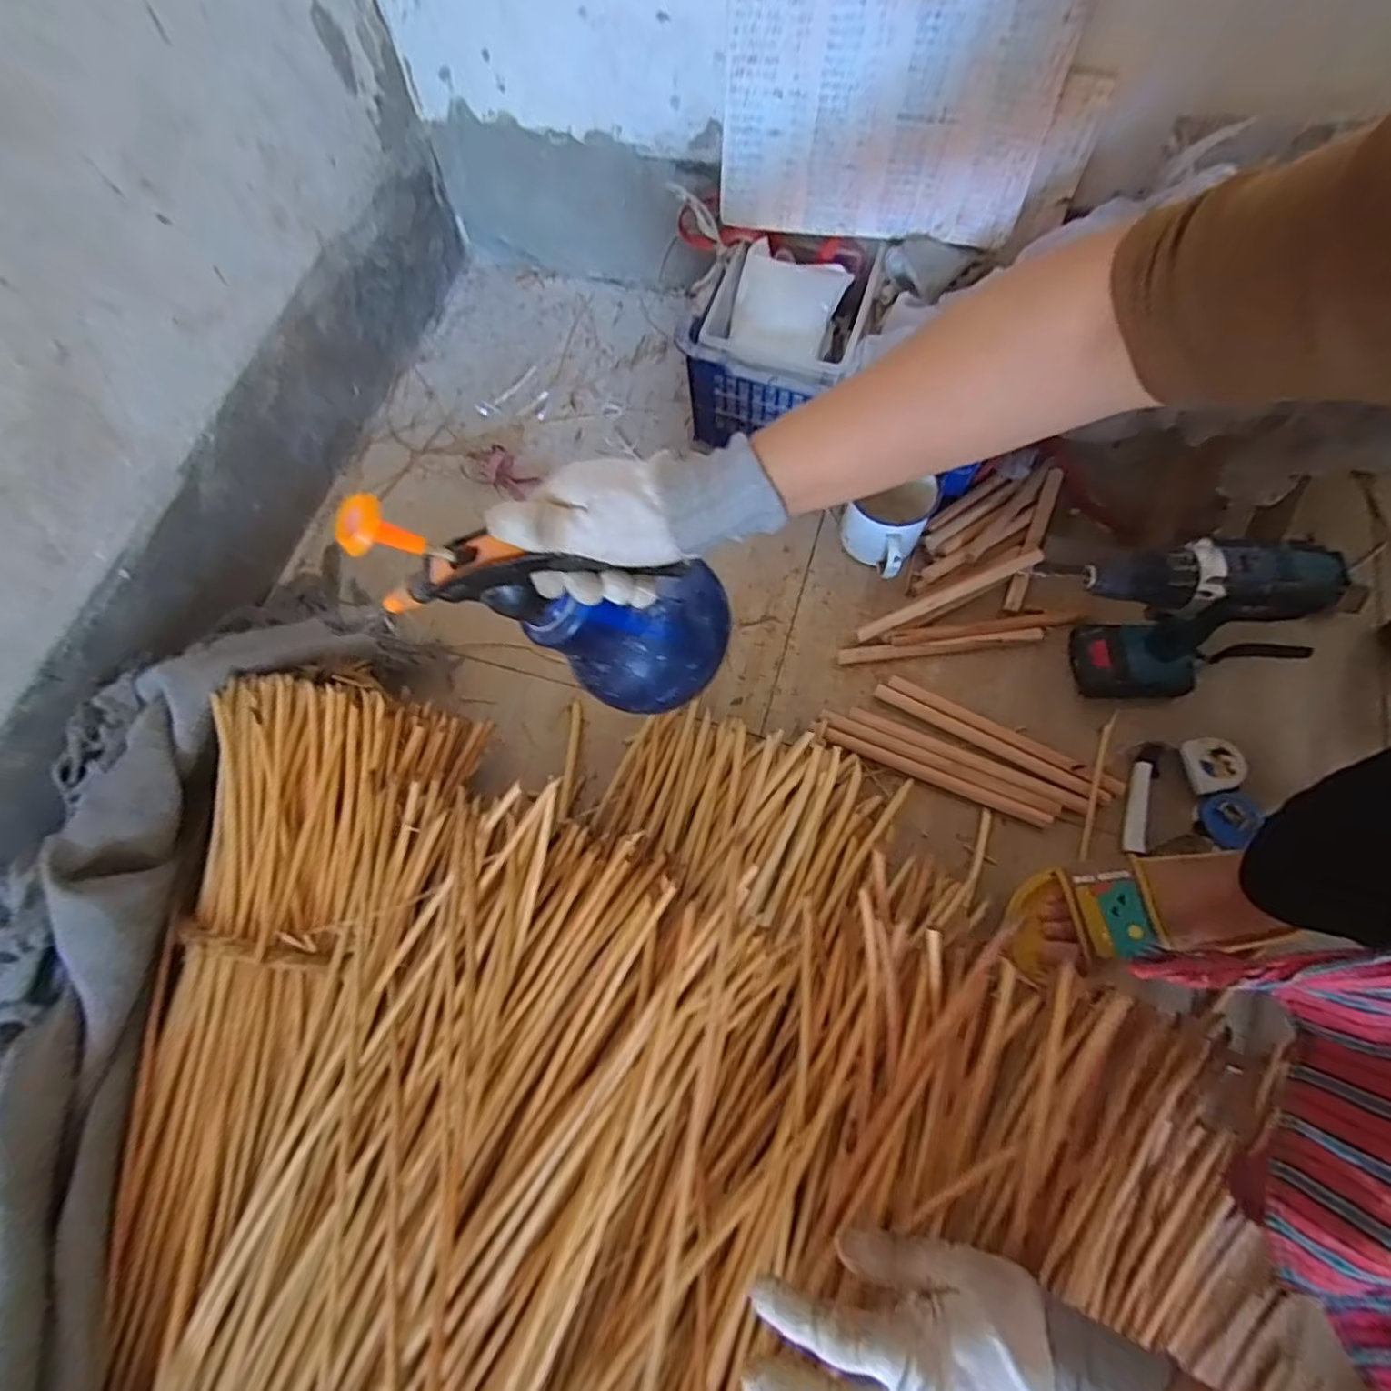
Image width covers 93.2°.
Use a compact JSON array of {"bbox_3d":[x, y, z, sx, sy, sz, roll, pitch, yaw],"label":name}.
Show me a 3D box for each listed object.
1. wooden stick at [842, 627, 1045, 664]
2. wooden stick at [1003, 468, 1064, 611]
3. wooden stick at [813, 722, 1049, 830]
[{"bbox_3d":[0.267,-0.053,0.719,0.217,0.020,0.015,-6,68,0],"label":"wooden stick"},{"bbox_3d":[0.378,-0.174,0.734,0.017,0.009,0.168,19,85,10],"label":"wooden stick"},{"bbox_3d":[0.235,0.078,0.668,0.245,0.010,0.014,22,71,11],"label":"wooden stick"}]

